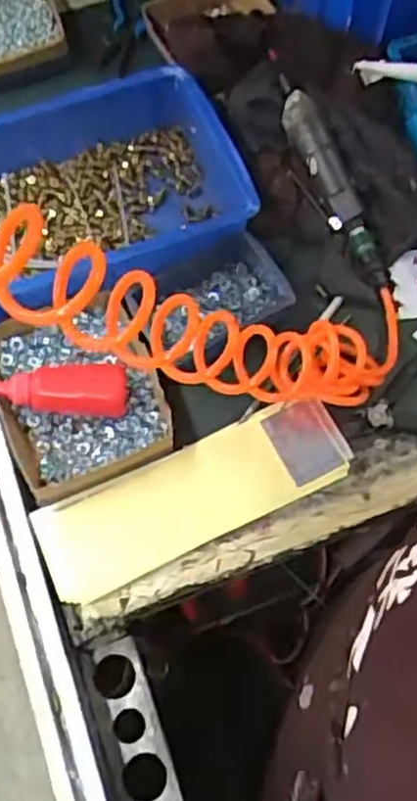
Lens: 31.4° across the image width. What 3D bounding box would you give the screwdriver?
[{"bbox_3d":[0.127,-0.227,0.770,0.035,0.032,0.232,-22,84,-9],"label":"screwdriver"}]

